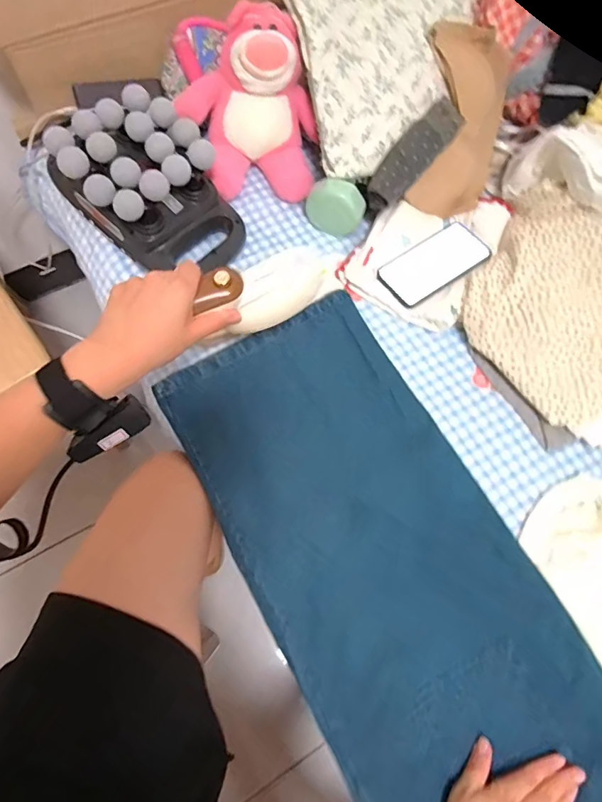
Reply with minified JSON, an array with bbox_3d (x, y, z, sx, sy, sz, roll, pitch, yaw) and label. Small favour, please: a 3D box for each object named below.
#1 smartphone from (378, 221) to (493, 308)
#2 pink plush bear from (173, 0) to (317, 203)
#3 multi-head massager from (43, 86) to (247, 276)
[{"bbox_3d":[0.197,-0.201,0.670,0.163,0.010,0.083,-34,77,-14],"label":"smartphone"},{"bbox_3d":[-0.074,-0.414,0.656,0.184,0.164,0.159,-4,72,-5],"label":"pink plush bear"},{"bbox_3d":[-0.204,-0.285,0.618,0.164,0.122,0.198,-38,78,-15],"label":"multi-head massager"}]

